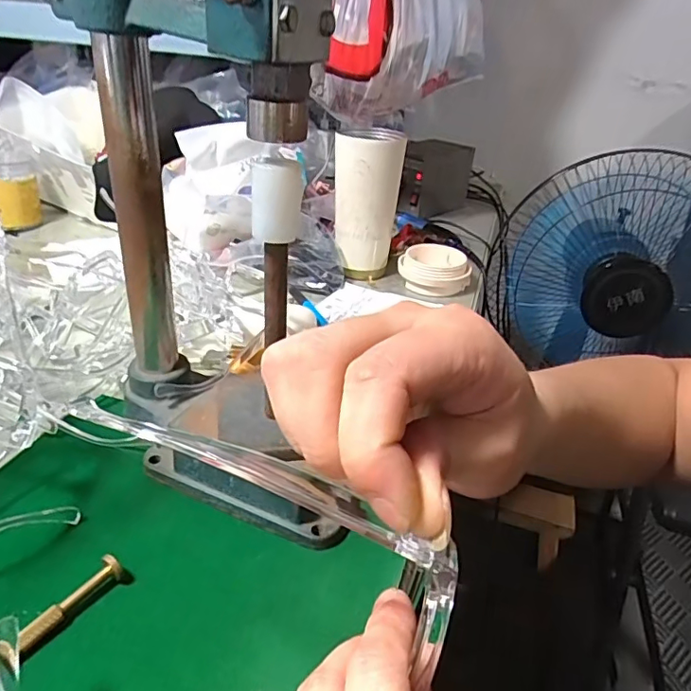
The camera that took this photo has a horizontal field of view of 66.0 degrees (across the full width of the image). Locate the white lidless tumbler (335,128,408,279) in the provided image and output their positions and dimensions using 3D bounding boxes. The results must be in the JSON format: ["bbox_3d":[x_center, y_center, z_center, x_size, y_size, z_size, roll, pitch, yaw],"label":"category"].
[{"bbox_3d":[0.025,-0.171,0.645,0.077,0.158,0.082,6,31,1],"label":"white lidless tumbler"}]

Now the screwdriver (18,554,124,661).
[{"bbox_3d":[-0.149,0.139,0.261,0.011,0.015,0.086,23,36,27],"label":"screwdriver"}]

